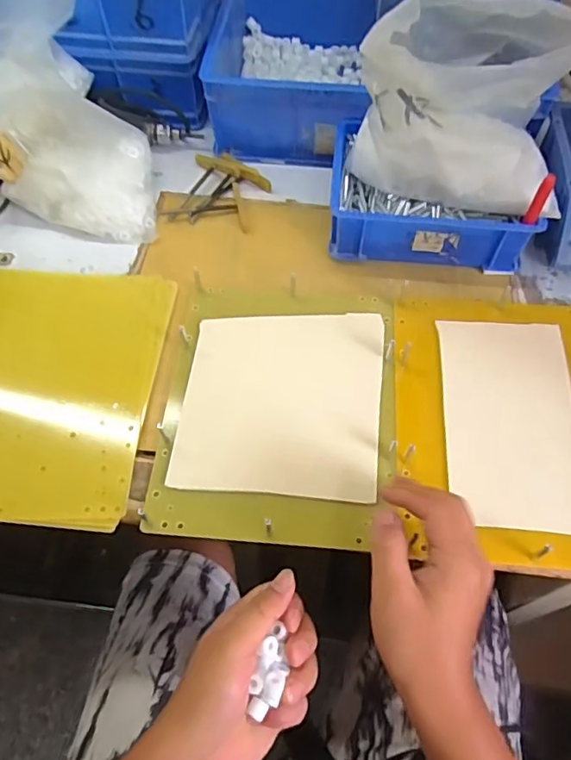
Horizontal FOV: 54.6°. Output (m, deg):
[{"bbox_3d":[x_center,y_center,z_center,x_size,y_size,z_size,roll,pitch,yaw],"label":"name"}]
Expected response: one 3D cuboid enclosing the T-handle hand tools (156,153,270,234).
[{"bbox_3d":[-0.071,-0.206,0.600,0.092,0.020,0.092,19,62,11],"label":"T-handle hand tools"}]

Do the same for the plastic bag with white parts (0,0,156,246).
[{"bbox_3d":[-0.262,-0.294,0.534,0.195,0.222,0.289,-30,64,-16],"label":"plastic bag with white parts"}]

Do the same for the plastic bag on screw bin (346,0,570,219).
[{"bbox_3d":[0.156,-0.247,0.494,0.177,0.146,0.141,2,59,0],"label":"plastic bag on screw bin"}]

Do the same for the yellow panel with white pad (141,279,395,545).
[{"bbox_3d":[-0.004,0.016,0.477,0.190,0.007,0.242,4,60,3],"label":"yellow panel with white pad"}]

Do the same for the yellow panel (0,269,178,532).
[{"bbox_3d":[-0.216,0.001,0.483,0.198,0.011,0.246,3,60,2],"label":"yellow panel"}]

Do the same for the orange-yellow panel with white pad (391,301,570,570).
[{"bbox_3d":[0.192,0.027,0.459,0.195,0.028,0.242,4,60,3],"label":"orange-yellow panel with white pad"}]

